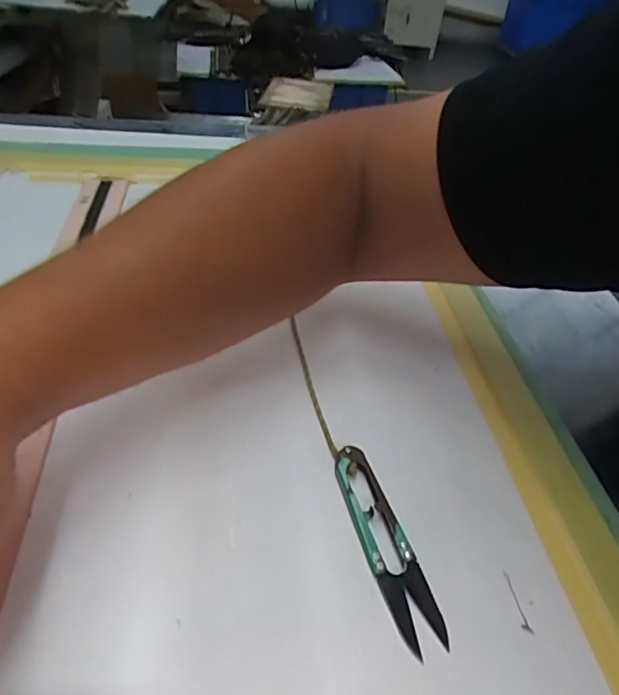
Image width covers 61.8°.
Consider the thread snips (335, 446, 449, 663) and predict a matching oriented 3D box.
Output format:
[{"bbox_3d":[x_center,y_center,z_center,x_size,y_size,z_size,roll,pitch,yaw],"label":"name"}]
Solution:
[{"bbox_3d":[0.037,0.096,0.261,0.023,0.012,0.102,-11,44,-18],"label":"thread snips"}]

